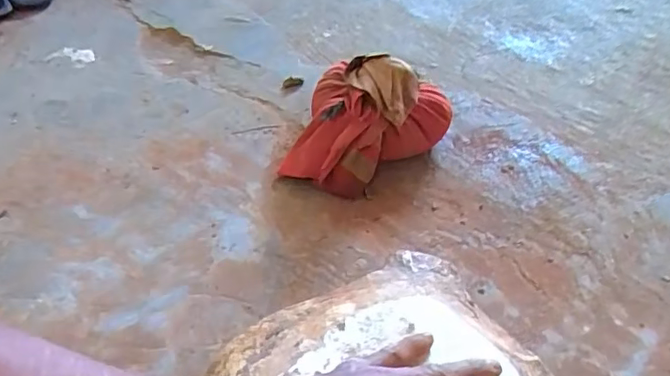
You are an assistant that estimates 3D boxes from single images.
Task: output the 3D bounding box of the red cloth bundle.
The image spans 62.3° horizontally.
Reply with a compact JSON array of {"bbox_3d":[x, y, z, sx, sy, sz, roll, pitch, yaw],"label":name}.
[{"bbox_3d":[0.041,-0.093,0.679,0.175,0.128,0.176,-1,45,1],"label":"red cloth bundle"}]

